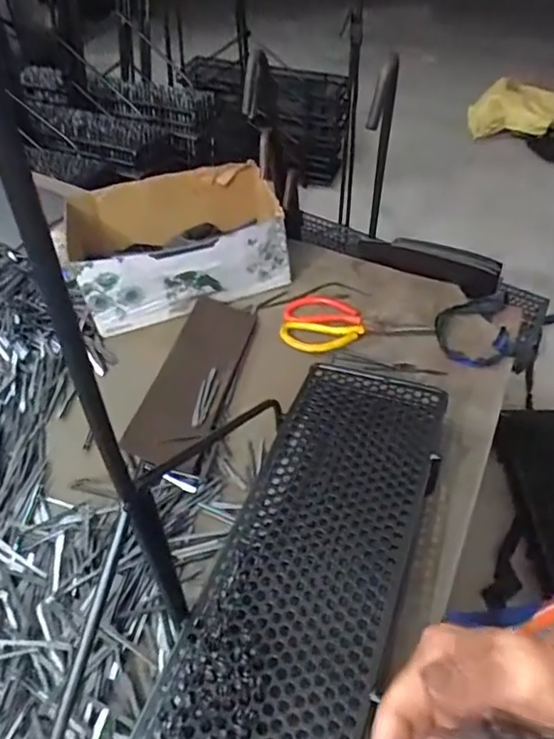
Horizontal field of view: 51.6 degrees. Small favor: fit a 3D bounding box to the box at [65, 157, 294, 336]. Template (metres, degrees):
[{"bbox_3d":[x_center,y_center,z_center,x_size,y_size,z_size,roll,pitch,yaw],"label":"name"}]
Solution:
[{"bbox_3d":[-0.133,-0.181,0.822,0.296,0.114,0.202,-16,47,-12],"label":"box"}]

